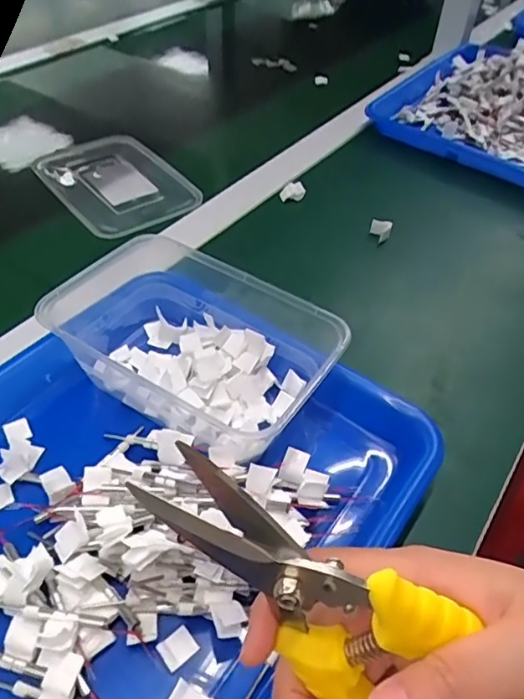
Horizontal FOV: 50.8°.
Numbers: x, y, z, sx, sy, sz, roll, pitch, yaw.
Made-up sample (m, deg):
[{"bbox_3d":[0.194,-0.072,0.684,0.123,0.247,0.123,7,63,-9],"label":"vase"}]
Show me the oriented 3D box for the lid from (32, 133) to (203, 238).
[{"bbox_3d":[-0.149,-0.170,0.555,0.113,0.015,0.159,-29,55,-28],"label":"lid"}]

